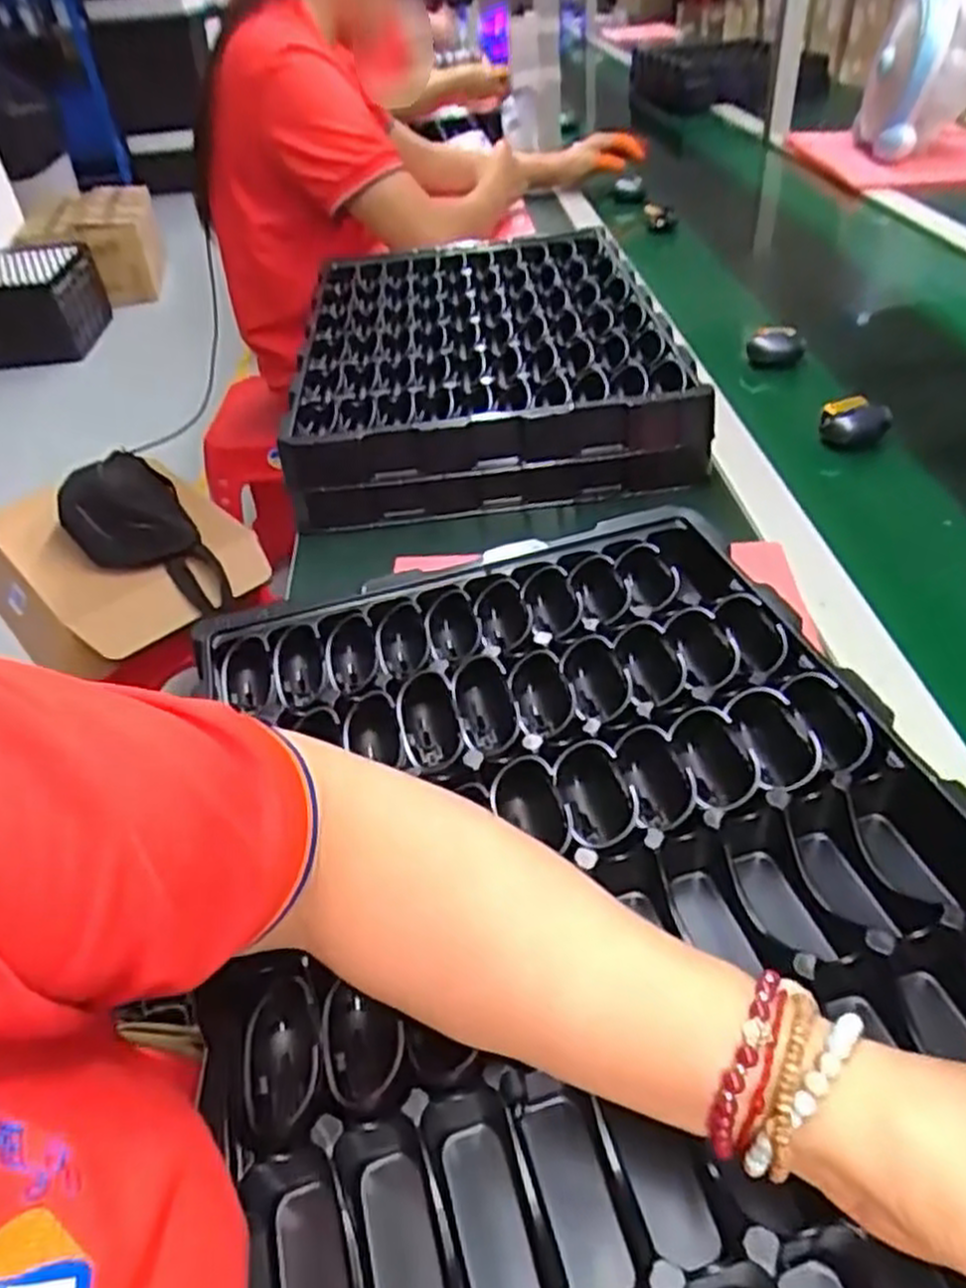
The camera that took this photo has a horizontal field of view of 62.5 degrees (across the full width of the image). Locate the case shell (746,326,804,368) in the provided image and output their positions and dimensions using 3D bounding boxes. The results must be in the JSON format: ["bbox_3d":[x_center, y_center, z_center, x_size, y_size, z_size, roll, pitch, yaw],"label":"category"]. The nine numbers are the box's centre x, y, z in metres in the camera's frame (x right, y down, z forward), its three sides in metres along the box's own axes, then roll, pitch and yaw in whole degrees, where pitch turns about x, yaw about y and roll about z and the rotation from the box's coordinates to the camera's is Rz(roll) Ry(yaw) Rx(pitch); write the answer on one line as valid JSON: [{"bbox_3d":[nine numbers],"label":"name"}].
[{"bbox_3d":[0.291,-0.297,0.798,0.059,0.036,0.025,-8,42,-2],"label":"case shell"}]

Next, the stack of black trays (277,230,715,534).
[{"bbox_3d":[-0.004,-0.275,0.764,0.329,0.079,0.410,-7,42,-1],"label":"stack of black trays"}]

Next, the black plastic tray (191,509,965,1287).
[{"bbox_3d":[0.045,0.114,0.353,0.324,0.060,0.448,-15,43,-10],"label":"black plastic tray"}]

